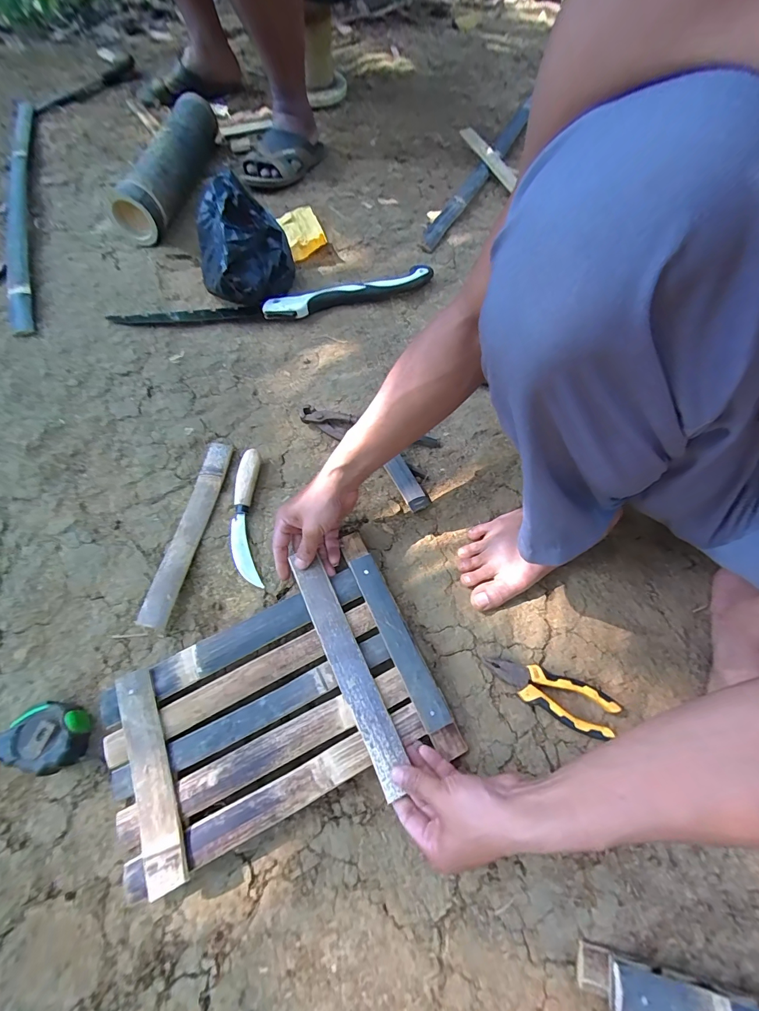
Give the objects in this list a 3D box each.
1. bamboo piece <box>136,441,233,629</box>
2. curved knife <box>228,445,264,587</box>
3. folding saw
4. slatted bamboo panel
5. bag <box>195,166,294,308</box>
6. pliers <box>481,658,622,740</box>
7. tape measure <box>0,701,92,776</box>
[{"bbox_3d":[-0.265,0.028,0.541,0.040,0.020,0.273,9,68,4],"label":"bamboo piece"},{"bbox_3d":[-0.189,0.014,0.545,0.041,0.028,0.195,-5,67,-2],"label":"curved knife"},{"bbox_3d":[-0.181,-0.372,0.703,0.579,0.029,0.081,-14,68,-5],"label":"folding saw"},{"bbox_3d":[-0.123,0.219,0.445,0.347,0.050,0.237,-24,69,-9],"label":"slatted bamboo panel"},{"bbox_3d":[-0.238,-0.447,0.670,0.154,0.142,0.135,-17,68,-7],"label":"bag"},{"bbox_3d":[0.194,0.211,0.448,0.147,0.026,0.051,27,70,11],"label":"pliers"},{"bbox_3d":[-0.366,0.257,0.430,0.085,0.044,0.065,15,68,7],"label":"tape measure"}]

